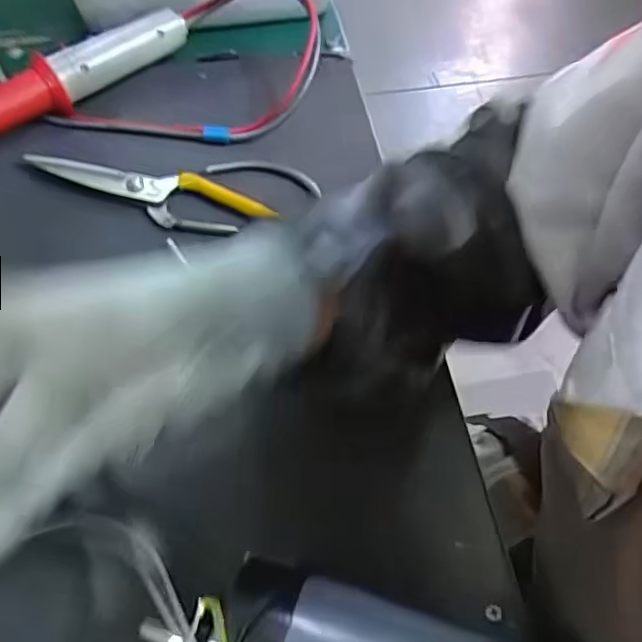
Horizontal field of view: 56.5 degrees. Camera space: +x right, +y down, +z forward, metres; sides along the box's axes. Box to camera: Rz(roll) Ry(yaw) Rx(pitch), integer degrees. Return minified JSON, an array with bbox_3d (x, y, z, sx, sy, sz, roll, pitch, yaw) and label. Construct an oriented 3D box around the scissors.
[{"bbox_3d":[-0.100,-0.088,0.401,0.191,0.008,0.060,-1,59,-4],"label":"scissors"}]

